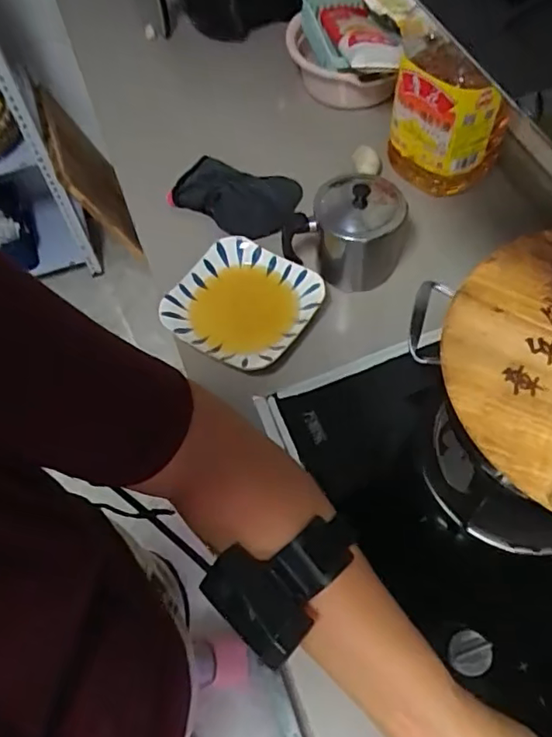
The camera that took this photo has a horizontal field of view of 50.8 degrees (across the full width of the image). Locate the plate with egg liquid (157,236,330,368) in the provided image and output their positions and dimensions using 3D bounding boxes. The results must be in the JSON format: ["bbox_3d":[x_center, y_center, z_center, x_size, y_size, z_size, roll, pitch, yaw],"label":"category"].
[{"bbox_3d":[-0.048,-0.088,0.795,0.181,0.039,0.178,32,66,21],"label":"plate with egg liquid"}]

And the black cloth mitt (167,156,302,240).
[{"bbox_3d":[-0.058,-0.270,0.885,0.185,0.077,0.122,17,62,14],"label":"black cloth mitt"}]

